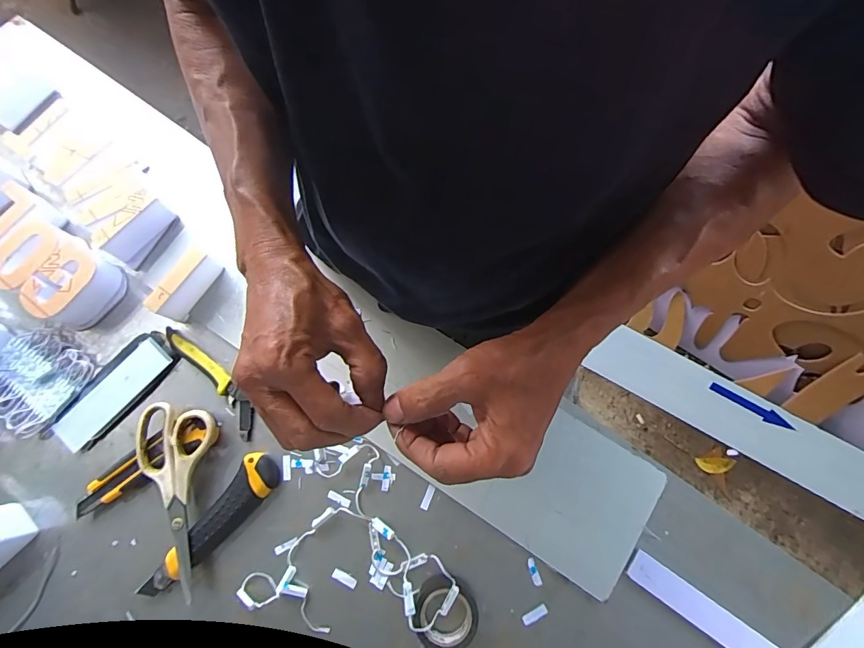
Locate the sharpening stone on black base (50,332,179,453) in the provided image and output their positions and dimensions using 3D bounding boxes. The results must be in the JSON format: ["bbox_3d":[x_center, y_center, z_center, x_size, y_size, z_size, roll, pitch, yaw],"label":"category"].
[{"bbox_3d":[-0.347,0.074,0.475,0.055,0.013,0.140,40,80,11],"label":"sharpening stone on black base"}]

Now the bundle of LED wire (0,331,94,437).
[{"bbox_3d":[-0.436,0.061,0.476,0.097,0.023,0.099,35,79,10],"label":"bundle of LED wire"}]

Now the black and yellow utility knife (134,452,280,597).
[{"bbox_3d":[-0.220,0.205,0.437,0.037,0.020,0.168,38,80,10],"label":"black and yellow utility knife"}]

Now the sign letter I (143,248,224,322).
[{"bbox_3d":[-0.275,-0.043,0.485,0.026,0.046,0.078,33,79,9],"label":"sign letter I"}]

